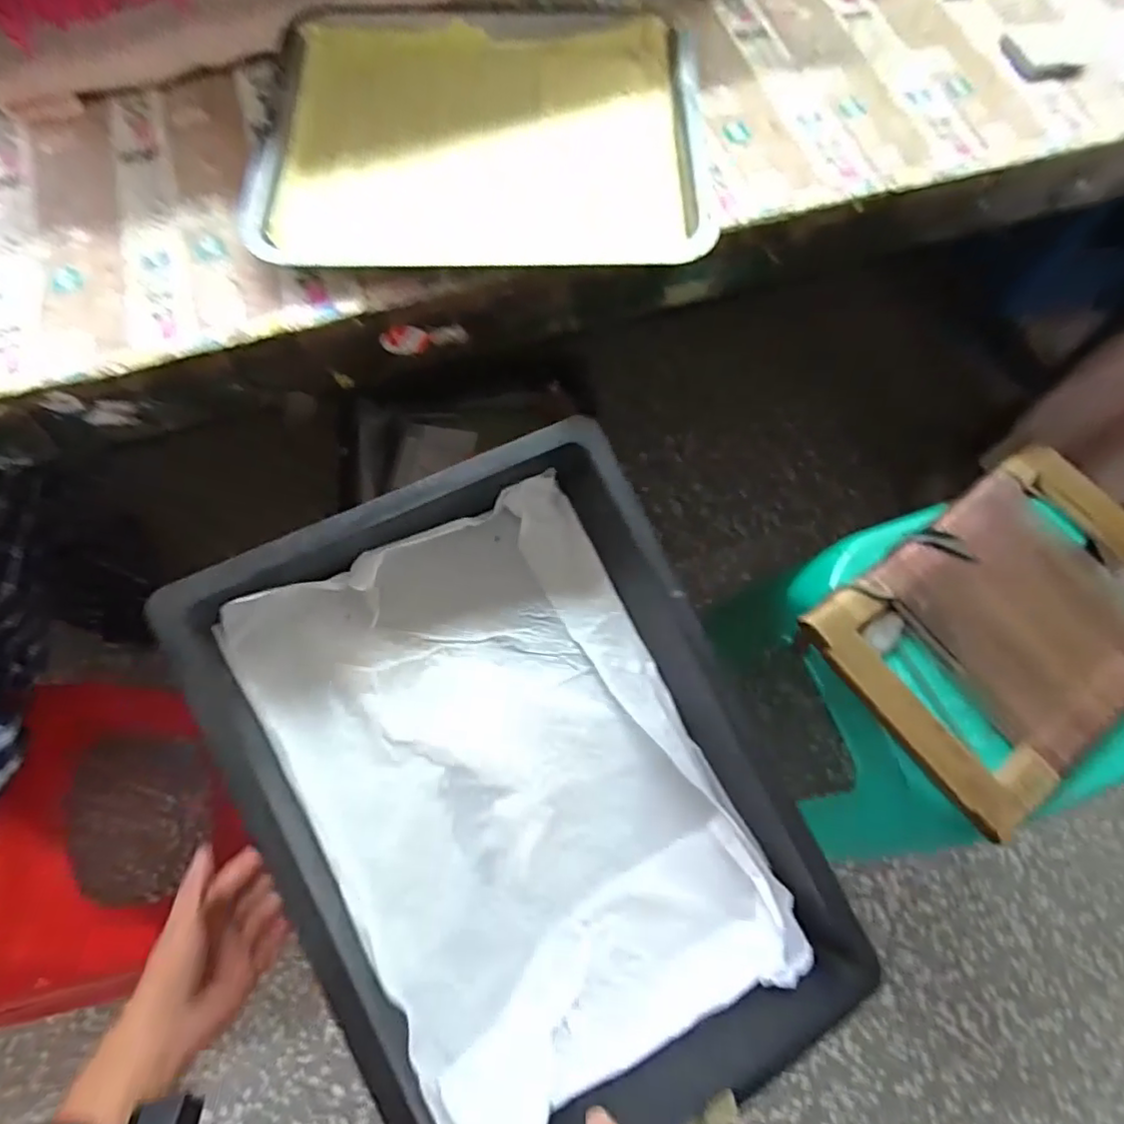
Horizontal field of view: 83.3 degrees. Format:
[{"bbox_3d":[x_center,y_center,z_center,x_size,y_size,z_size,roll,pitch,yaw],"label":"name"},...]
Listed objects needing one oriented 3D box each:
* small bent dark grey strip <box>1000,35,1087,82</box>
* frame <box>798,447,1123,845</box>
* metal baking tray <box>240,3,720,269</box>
[{"bbox_3d":[0.371,-0.388,0.493,0.067,0.008,0.038,30,74,9],"label":"small bent dark grey strip"},{"bbox_3d":[0.411,0.047,0.569,0.329,0.033,0.232,-40,73,-7],"label":"frame"},{"bbox_3d":[-0.053,-0.317,0.461,0.302,0.027,0.255,1,72,0],"label":"metal baking tray"}]

